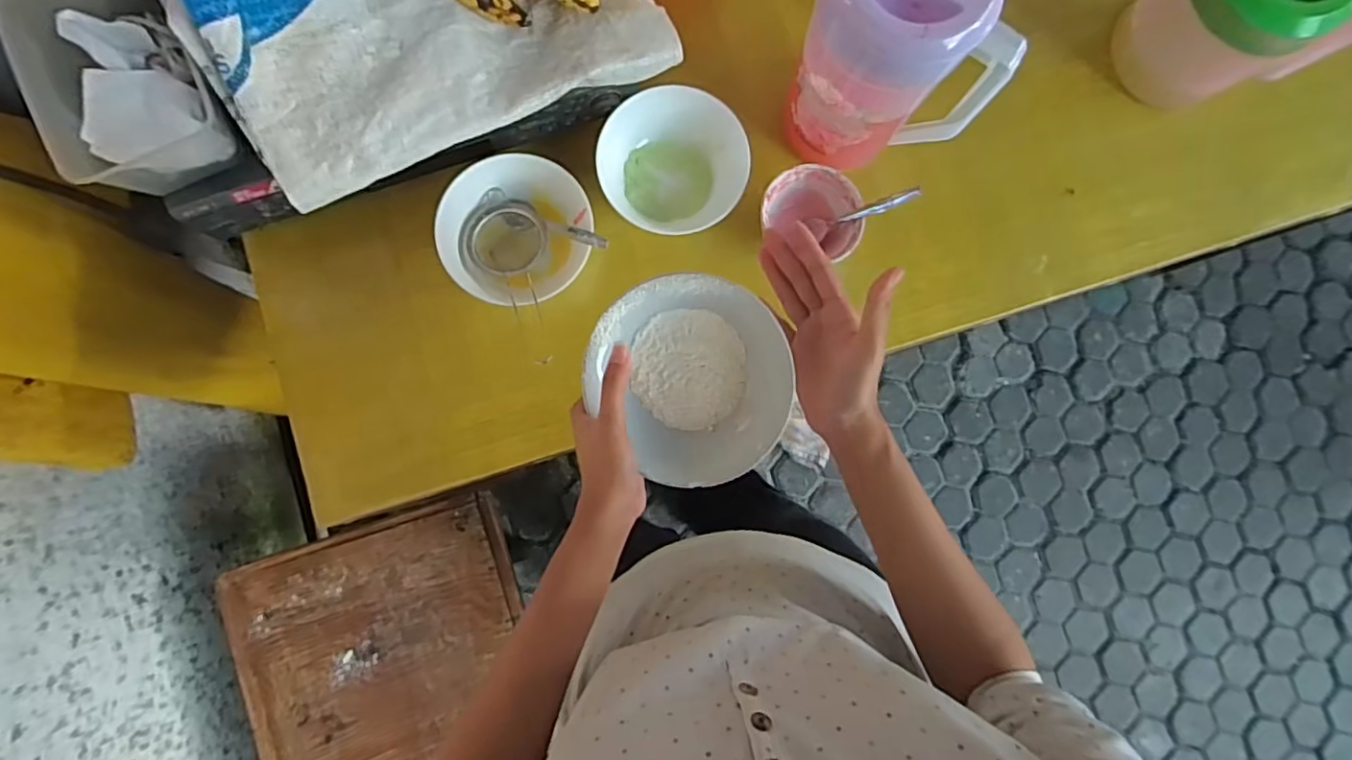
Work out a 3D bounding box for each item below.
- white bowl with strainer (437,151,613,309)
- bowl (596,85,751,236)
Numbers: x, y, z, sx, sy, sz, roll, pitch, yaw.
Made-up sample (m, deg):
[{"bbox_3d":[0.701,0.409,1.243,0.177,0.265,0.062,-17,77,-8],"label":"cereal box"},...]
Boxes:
[{"bbox_3d":[-0.157,-0.146,0.628,0.139,0.056,0.135,0,86,-2],"label":"white bowl with strainer"},{"bbox_3d":[-0.004,-0.213,0.638,0.149,0.051,0.135,-8,87,-3],"label":"bowl"}]

